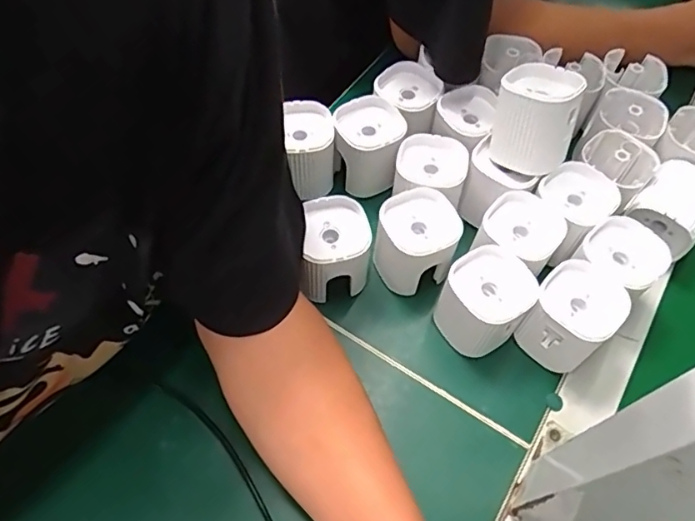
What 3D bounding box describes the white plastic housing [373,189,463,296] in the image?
[{"bbox_3d":[0.050,-0.013,0.413,0.058,0.062,0.056,-20,62,-15],"label":"white plastic housing"}]

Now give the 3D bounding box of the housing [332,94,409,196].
[{"bbox_3d":[0.016,-0.096,0.458,0.057,0.053,0.064,12,59,4],"label":"housing"}]

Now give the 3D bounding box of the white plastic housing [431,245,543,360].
[{"bbox_3d":[0.095,0.032,0.388,0.058,0.063,0.055,-39,68,-23],"label":"white plastic housing"}]

